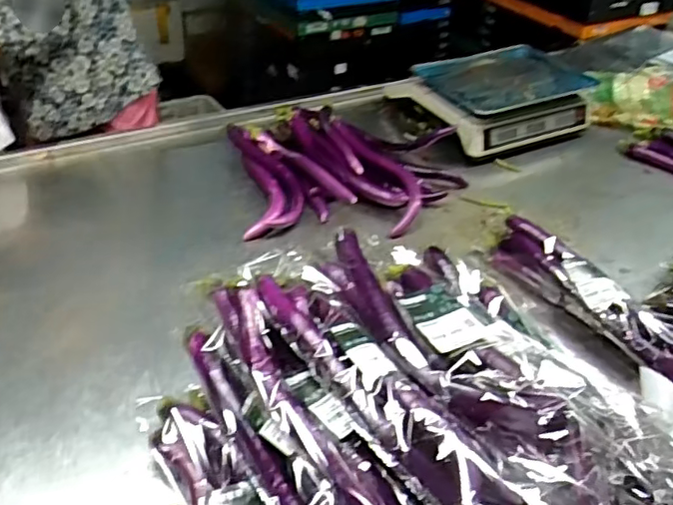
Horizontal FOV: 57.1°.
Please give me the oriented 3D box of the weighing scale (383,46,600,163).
[{"bbox_3d":[0.348,-0.339,1.325,0.366,0.090,0.304,-13,41,-22],"label":"weighing scale"}]

